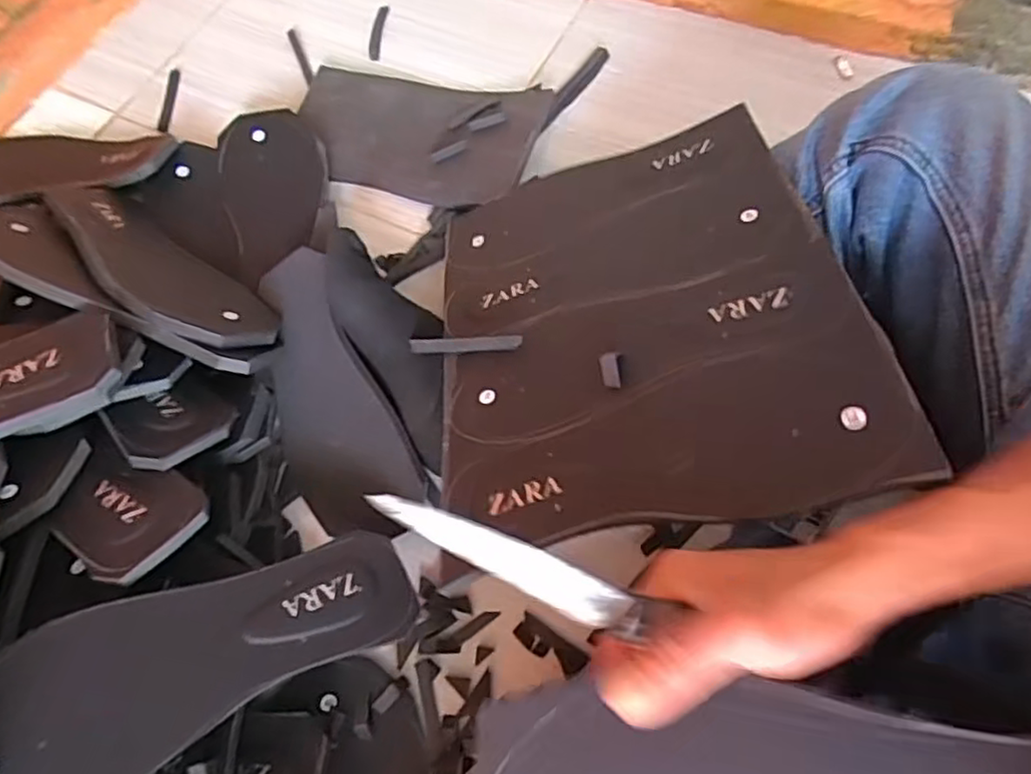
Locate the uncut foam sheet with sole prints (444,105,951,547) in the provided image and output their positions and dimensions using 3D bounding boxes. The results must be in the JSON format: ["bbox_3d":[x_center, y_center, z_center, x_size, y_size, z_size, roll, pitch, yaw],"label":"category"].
[{"bbox_3d":[0.068,-0.057,0.449,0.255,0.011,0.354,-19,47,18],"label":"uncut foam sheet with sole prints"}]

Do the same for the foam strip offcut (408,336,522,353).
[{"bbox_3d":[-0.038,-0.032,0.483,0.089,0.006,0.013,-1,64,20],"label":"foam strip offcut"}]

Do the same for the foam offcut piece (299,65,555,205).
[{"bbox_3d":[-0.105,-0.264,0.673,0.256,0.032,0.156,15,67,12],"label":"foam offcut piece"}]

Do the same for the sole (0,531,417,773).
[{"bbox_3d":[-0.176,0.149,0.384,0.233,0.011,0.097,-19,64,-29],"label":"sole"}]

